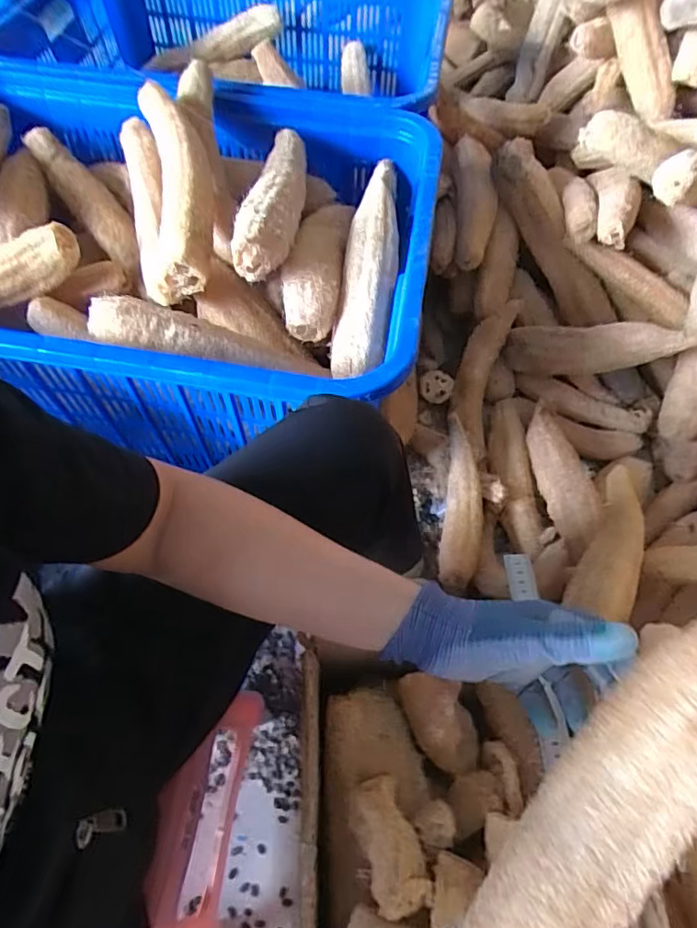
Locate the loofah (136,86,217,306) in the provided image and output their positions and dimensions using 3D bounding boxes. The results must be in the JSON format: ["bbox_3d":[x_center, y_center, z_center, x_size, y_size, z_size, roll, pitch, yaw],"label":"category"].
[{"bbox_3d":[-0.222,-0.377,0.733,0.075,0.083,0.338,-10,60,-8],"label":"loofah"}]

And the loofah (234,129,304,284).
[{"bbox_3d":[-0.092,-0.370,0.747,0.072,0.063,0.341,5,59,2],"label":"loofah"}]

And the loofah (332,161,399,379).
[{"bbox_3d":[0.032,-0.275,0.742,0.070,0.076,0.350,8,59,3],"label":"loofah"}]

